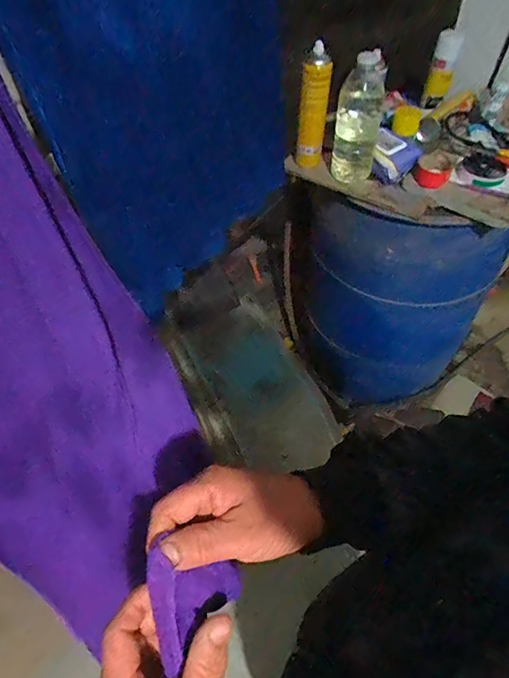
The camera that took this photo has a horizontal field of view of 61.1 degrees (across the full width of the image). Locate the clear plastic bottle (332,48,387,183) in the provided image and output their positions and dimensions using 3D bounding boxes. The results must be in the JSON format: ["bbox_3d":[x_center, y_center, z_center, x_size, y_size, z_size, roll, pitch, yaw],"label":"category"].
[{"bbox_3d":[0.233,-0.499,0.967,0.096,0.243,0.117,8,54,10],"label":"clear plastic bottle"}]

